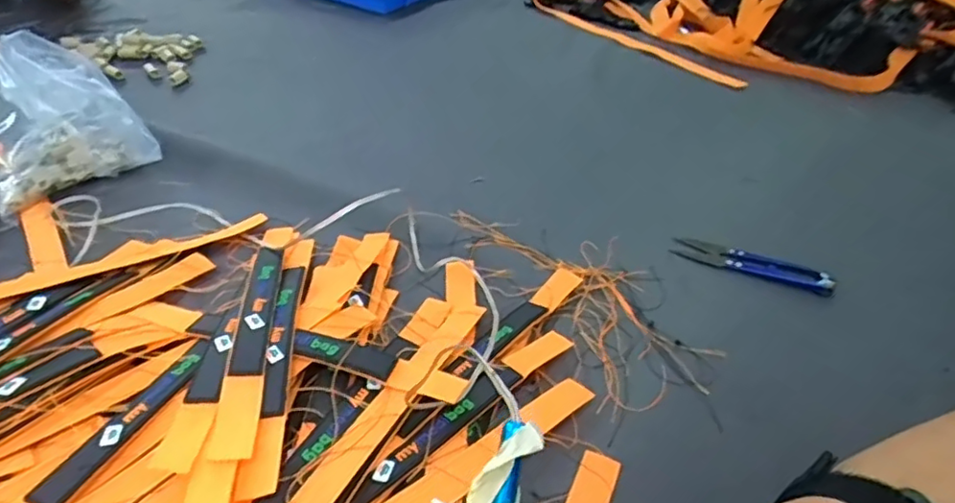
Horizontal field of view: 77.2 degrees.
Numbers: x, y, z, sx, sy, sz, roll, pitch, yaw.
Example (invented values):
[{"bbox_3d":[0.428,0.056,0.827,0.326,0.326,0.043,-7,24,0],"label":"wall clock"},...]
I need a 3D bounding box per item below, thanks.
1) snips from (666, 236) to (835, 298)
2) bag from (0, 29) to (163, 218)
[{"bbox_3d":[0.214,0.009,0.469,0.116,0.014,0.026,18,41,17],"label":"snips"},{"bbox_3d":[-0.342,-0.115,0.487,0.121,0.092,0.092,-21,45,-28],"label":"bag"}]

